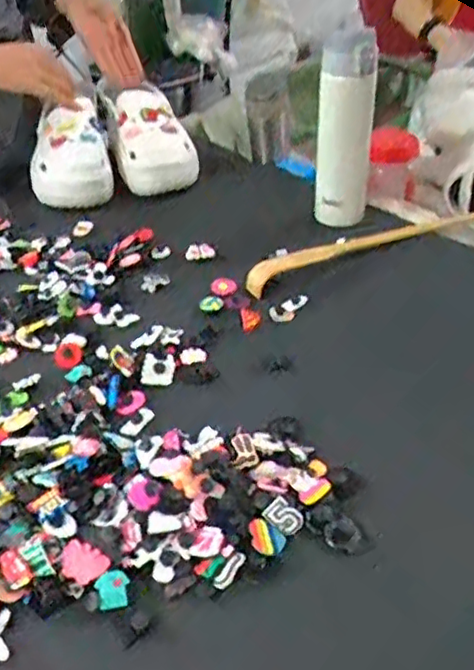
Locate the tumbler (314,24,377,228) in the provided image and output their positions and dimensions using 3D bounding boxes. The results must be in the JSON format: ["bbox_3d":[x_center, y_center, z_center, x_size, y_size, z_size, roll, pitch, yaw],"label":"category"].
[{"bbox_3d":[0.133,-0.248,0.790,0.068,0.239,0.080,6,37,7],"label":"tumbler"}]

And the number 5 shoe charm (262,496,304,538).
[{"bbox_3d":[0.034,0.128,0.450,0.027,0.007,0.019,41,85,3],"label":"number 5 shoe charm"}]

